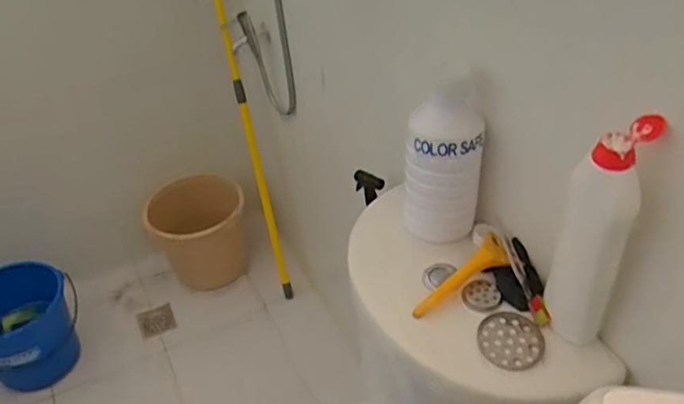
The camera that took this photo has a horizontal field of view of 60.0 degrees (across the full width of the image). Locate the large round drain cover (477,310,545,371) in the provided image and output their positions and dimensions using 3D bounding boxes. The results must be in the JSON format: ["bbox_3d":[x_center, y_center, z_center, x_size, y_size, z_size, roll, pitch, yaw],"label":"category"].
[{"bbox_3d":[0.187,0.154,0.659,0.068,0.012,0.070,-3,40,2],"label":"large round drain cover"}]

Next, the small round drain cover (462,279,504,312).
[{"bbox_3d":[0.167,0.111,0.702,0.044,0.012,0.039,-11,40,-8],"label":"small round drain cover"}]

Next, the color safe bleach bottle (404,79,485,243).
[{"bbox_3d":[0.130,-0.048,0.759,0.092,0.191,0.096,5,41,11],"label":"color safe bleach bottle"}]

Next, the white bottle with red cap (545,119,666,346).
[{"bbox_3d":[0.246,0.041,0.580,0.065,0.252,0.049,13,43,20],"label":"white bottle with red cap"}]

